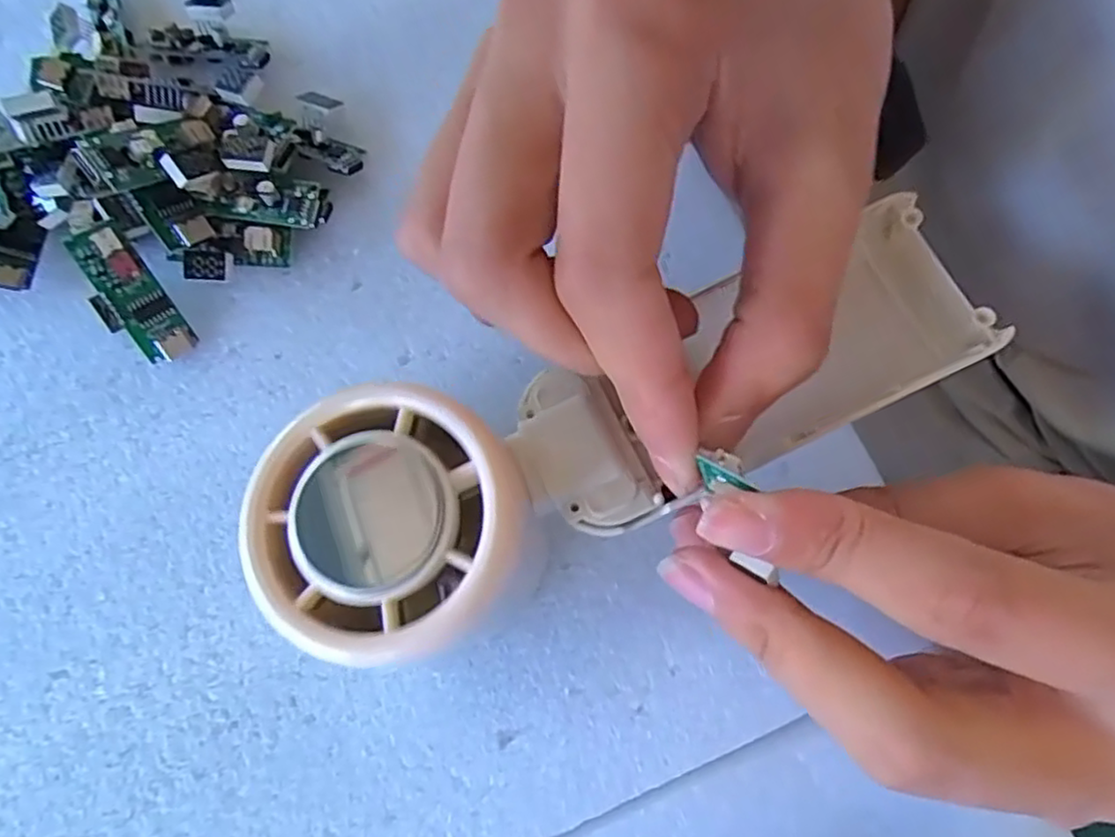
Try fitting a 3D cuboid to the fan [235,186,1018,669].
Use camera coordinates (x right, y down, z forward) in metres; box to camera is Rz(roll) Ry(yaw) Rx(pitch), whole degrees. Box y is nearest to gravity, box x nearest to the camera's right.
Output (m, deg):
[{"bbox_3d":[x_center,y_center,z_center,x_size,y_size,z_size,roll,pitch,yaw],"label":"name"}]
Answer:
[{"bbox_3d":[0.016,0.002,0.151,0.160,0.025,0.051,-19,78,-12],"label":"fan"}]

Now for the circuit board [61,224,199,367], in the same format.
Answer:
[{"bbox_3d":[-0.120,-0.033,0.195,0.020,0.010,0.038,-31,111,-6],"label":"circuit board"}]

